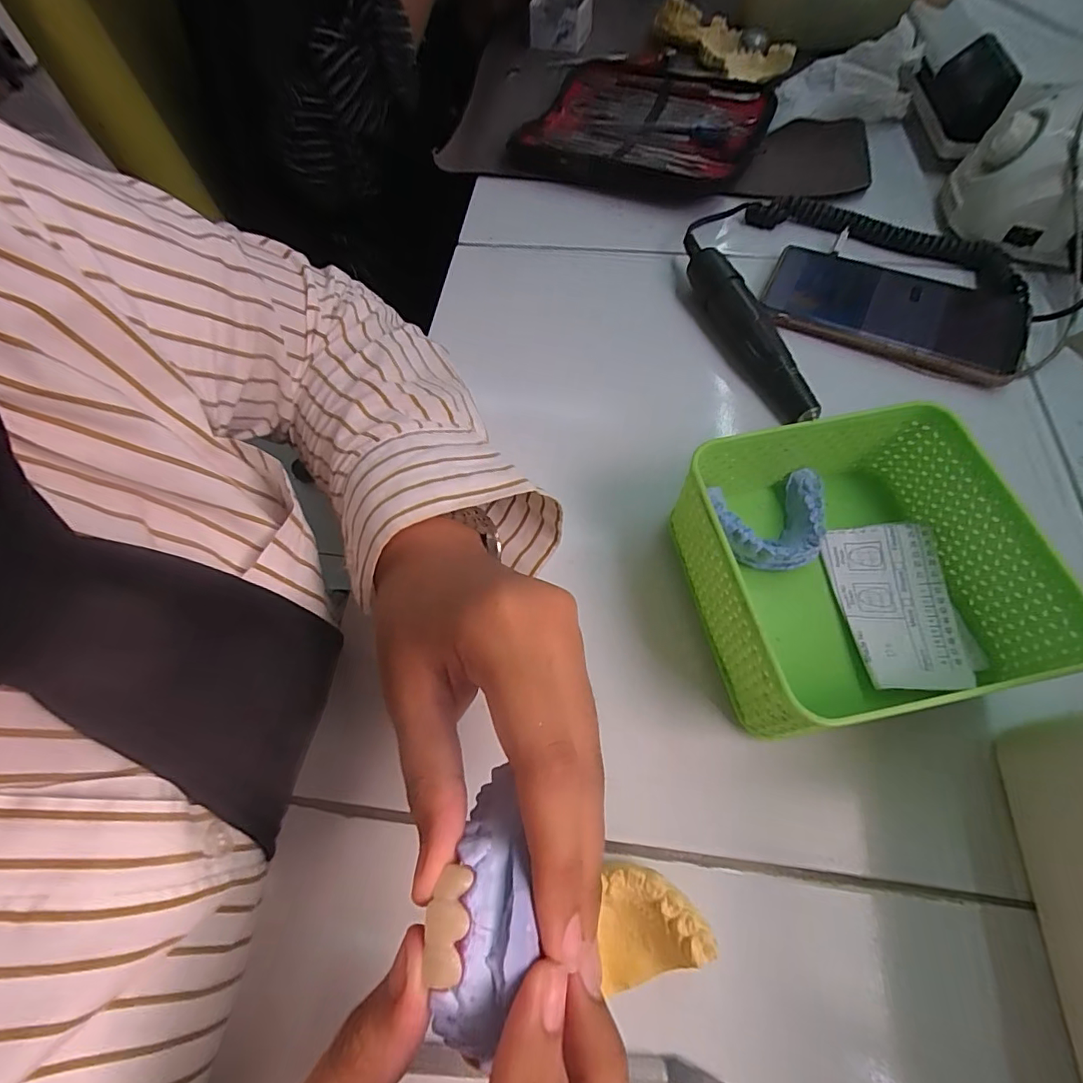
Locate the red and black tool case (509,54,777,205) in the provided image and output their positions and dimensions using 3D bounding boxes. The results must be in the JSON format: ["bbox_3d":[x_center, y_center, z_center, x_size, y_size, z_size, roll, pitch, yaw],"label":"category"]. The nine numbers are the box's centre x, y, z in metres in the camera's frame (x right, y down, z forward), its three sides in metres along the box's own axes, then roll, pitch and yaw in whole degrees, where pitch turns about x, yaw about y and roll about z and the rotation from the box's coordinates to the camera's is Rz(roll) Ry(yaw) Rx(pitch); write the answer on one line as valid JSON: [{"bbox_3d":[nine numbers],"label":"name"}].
[{"bbox_3d":[0.095,-0.379,0.466,0.203,0.032,0.191,19,64,11],"label":"red and black tool case"}]

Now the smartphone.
[{"bbox_3d":[0.237,-0.158,0.345,0.159,0.007,0.077,26,66,14],"label":"smartphone"}]

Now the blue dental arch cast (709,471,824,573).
[{"bbox_3d":[0.120,-0.010,0.264,0.060,0.018,0.047,-15,63,-7],"label":"blue dental arch cast"}]

